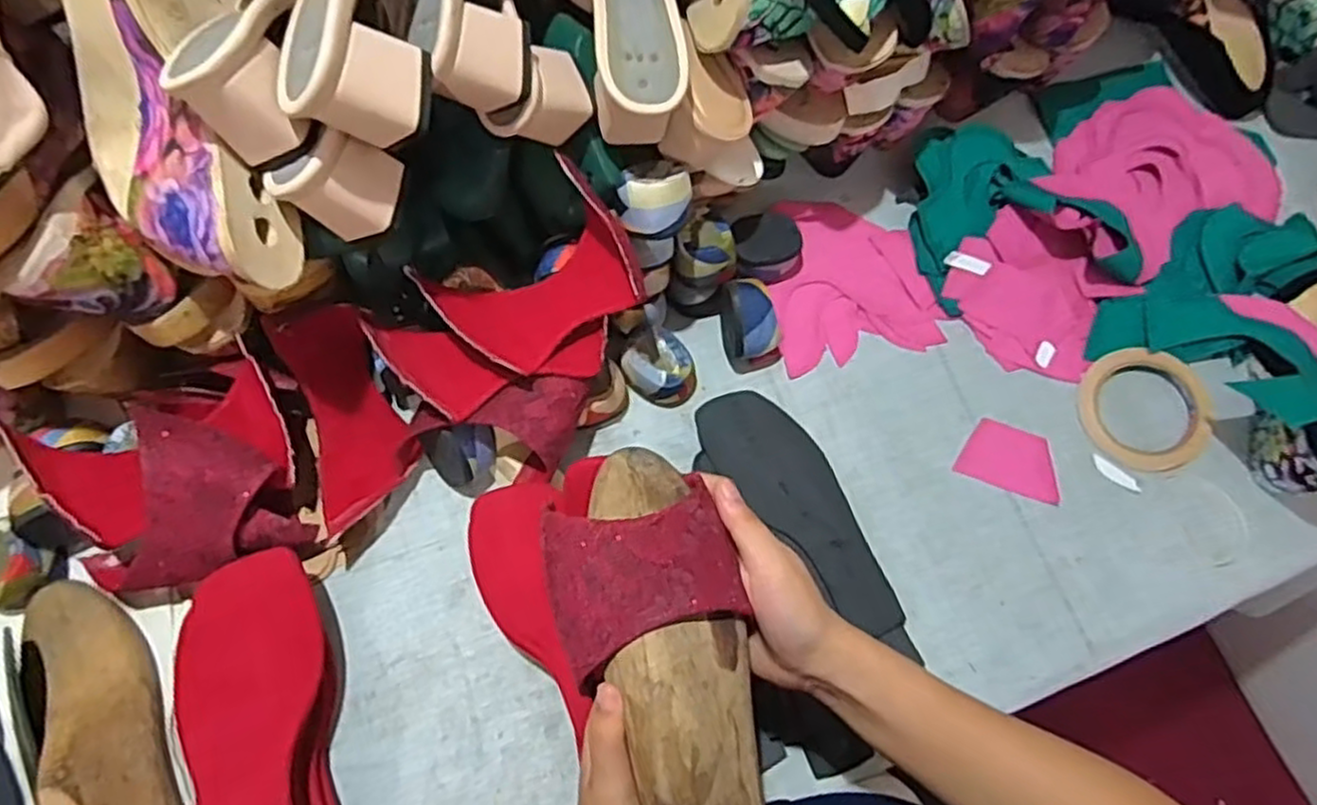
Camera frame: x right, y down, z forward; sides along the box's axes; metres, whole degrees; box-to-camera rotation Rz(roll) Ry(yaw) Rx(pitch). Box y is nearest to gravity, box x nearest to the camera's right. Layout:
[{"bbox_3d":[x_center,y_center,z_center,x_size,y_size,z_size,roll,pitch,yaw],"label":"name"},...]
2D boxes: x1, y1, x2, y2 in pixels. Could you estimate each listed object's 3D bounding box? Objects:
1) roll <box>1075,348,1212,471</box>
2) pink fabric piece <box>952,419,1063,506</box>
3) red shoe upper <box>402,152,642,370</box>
[{"bbox_3d":[0.398,0.006,0.603,0.106,0.013,0.098,1,70,-2],"label":"roll"},{"bbox_3d":[0.285,0.045,0.598,0.078,0.004,0.053,20,73,10],"label":"pink fabric piece"},{"bbox_3d":[-0.084,-0.084,0.517,0.132,0.068,0.114,-37,76,-14],"label":"red shoe upper"}]

